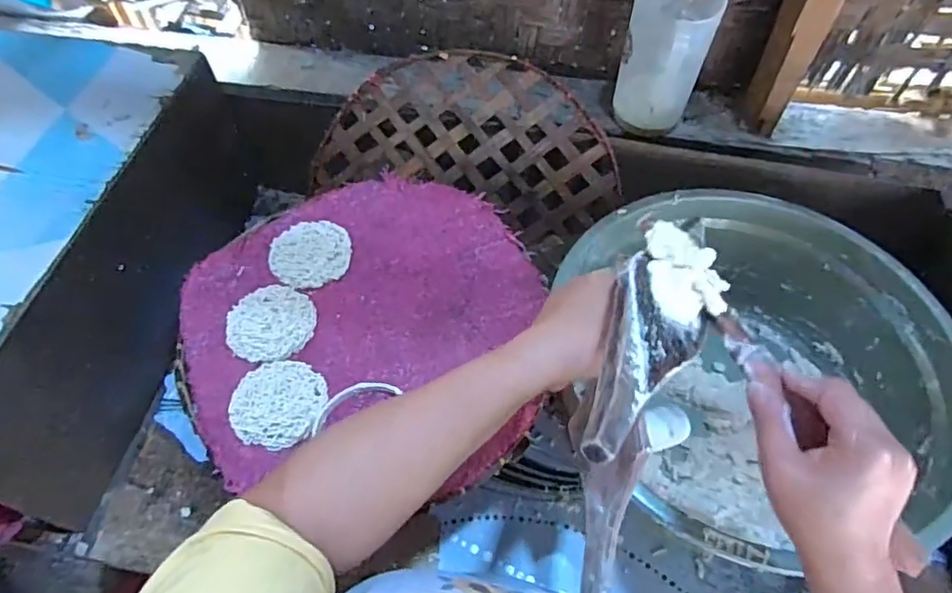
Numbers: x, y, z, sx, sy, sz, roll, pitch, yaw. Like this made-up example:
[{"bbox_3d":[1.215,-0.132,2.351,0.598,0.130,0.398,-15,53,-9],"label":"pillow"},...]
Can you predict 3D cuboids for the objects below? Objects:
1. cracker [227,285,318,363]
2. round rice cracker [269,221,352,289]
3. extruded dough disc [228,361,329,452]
[{"bbox_3d":[-0.192,0.024,0.542,0.077,0.005,0.077,0,58,0],"label":"cracker"},{"bbox_3d":[-0.167,-0.044,0.587,0.077,0.008,0.080,0,58,0],"label":"round rice cracker"},{"bbox_3d":[-0.169,0.090,0.499,0.075,0.010,0.076,0,58,0],"label":"extruded dough disc"}]

